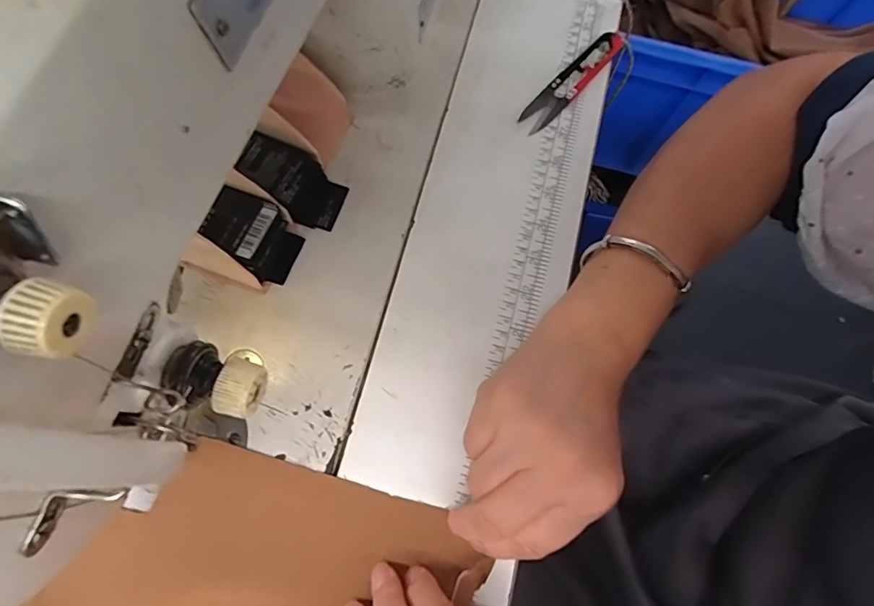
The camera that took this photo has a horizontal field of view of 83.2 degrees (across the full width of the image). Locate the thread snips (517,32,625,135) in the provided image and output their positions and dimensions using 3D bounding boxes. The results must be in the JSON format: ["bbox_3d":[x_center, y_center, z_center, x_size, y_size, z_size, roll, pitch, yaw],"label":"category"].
[{"bbox_3d":[0.100,-0.169,0.371,0.023,0.012,0.108,40,75,10],"label":"thread snips"}]

